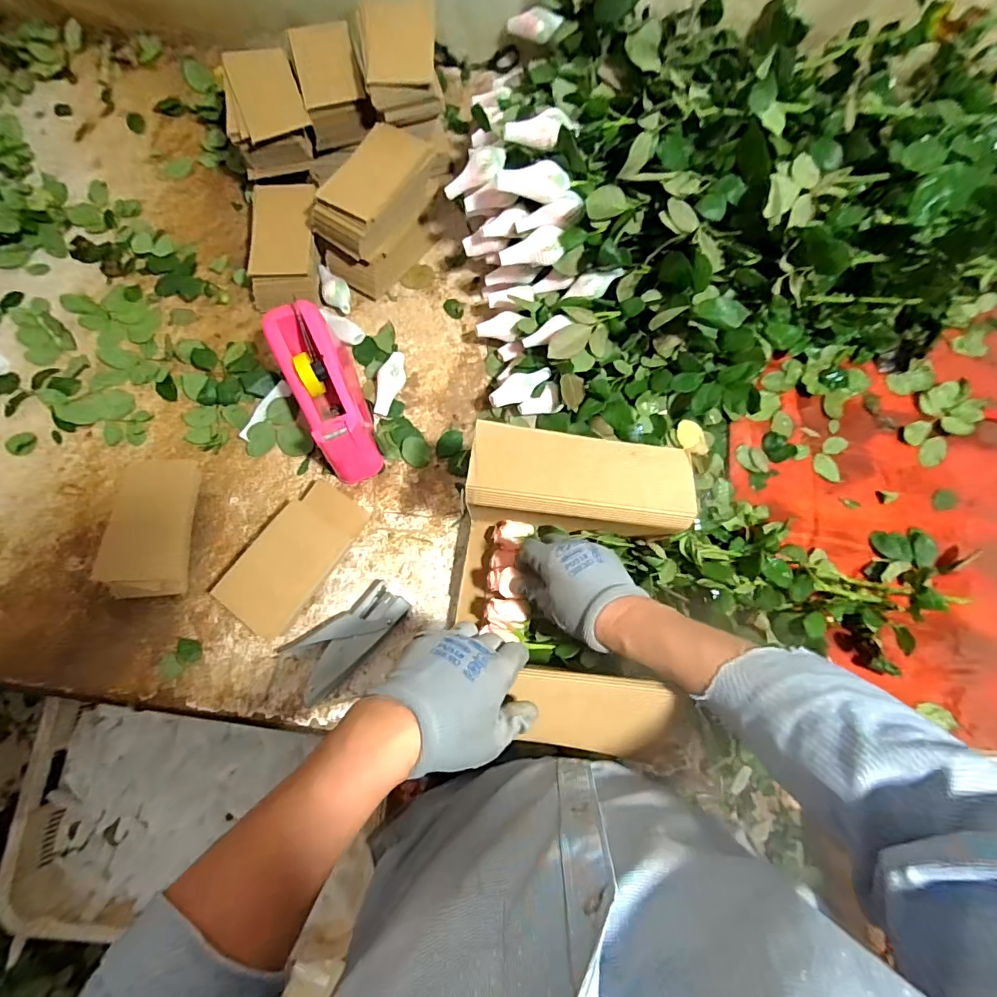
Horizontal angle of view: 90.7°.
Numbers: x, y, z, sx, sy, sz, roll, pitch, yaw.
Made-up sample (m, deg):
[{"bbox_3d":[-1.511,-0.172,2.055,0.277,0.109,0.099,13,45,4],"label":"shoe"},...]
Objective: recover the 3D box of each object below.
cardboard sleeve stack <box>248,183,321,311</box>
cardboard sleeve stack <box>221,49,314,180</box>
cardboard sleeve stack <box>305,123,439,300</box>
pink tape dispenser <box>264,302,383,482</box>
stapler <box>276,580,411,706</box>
[{"bbox_3d":[-0.287,-0.339,0.668,0.087,0.072,0.157,-1,75,-2],"label":"cardboard sleeve stack"},{"bbox_3d":[-0.318,-0.526,0.674,0.104,0.070,0.138,-20,77,-6],"label":"cardboard sleeve stack"},{"bbox_3d":[-0.160,-0.382,0.661,0.091,0.124,0.175,36,77,7],"label":"cardboard sleeve stack"},{"bbox_3d":[-0.200,-0.123,0.600,0.074,0.103,0.201,-28,78,-9],"label":"pink tape dispenser"},{"bbox_3d":[-0.172,0.158,0.568,0.143,0.030,0.072,-36,79,-10],"label":"stapler"}]

